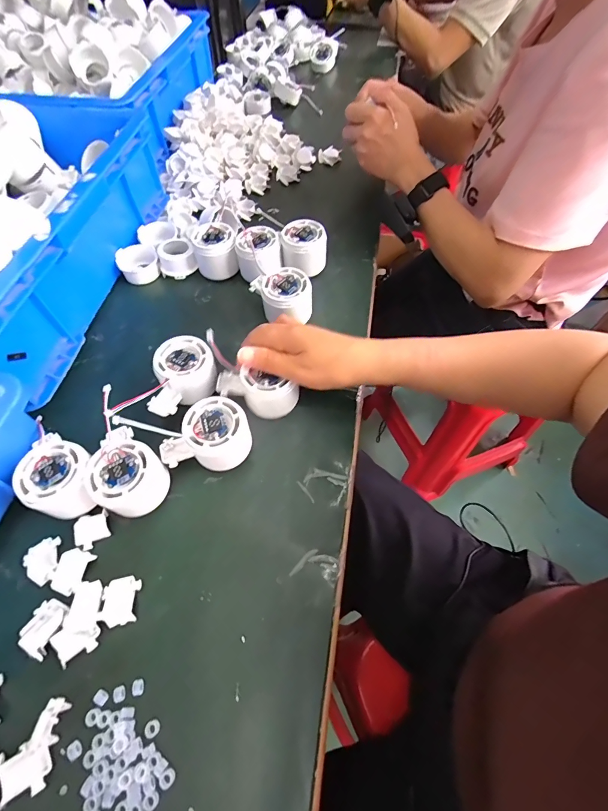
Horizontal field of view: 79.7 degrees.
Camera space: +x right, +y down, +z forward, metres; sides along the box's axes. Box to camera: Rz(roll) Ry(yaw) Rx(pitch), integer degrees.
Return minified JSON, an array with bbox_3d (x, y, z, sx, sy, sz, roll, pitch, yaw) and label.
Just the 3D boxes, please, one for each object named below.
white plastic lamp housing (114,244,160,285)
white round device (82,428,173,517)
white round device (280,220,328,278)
[{"bbox_3d":[-0.225,-0.193,0.498,0.051,0.029,0.048,0,59,0],"label":"white plastic lamp housing"},{"bbox_3d":[-0.156,0.065,0.328,0.065,0.045,0.061,0,59,0],"label":"white round device"},{"bbox_3d":[0.000,-0.207,0.483,0.058,0.050,0.055,0,59,0],"label":"white round device"}]

